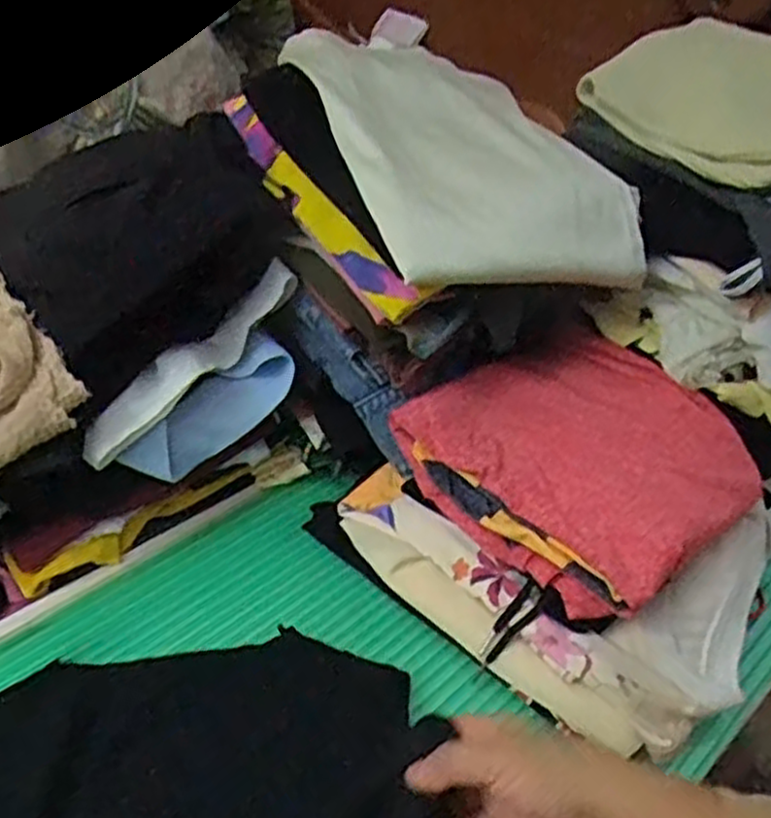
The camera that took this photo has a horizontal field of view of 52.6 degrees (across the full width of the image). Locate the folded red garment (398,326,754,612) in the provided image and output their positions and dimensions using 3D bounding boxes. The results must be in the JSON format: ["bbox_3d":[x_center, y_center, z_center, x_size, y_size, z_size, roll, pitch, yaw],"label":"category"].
[{"bbox_3d":[0.167,0.041,0.652,0.226,0.070,0.231,-24,48,-31],"label":"folded red garment"}]

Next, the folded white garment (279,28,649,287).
[{"bbox_3d":[0.066,-0.210,0.653,0.223,0.050,0.283,-18,69,-26],"label":"folded white garment"}]

